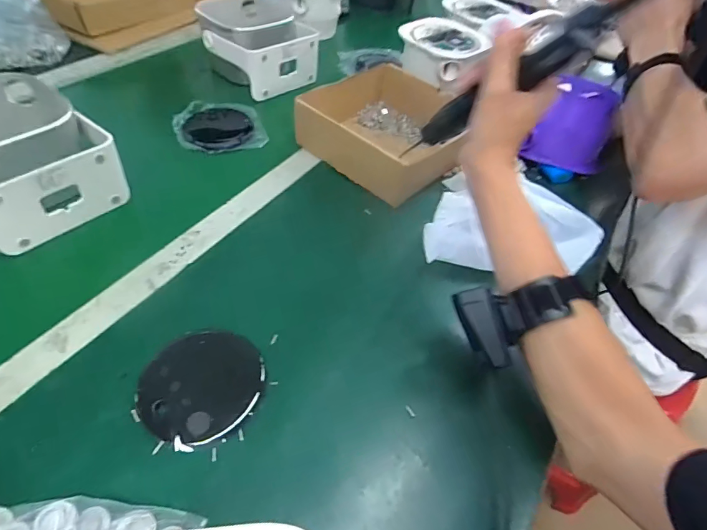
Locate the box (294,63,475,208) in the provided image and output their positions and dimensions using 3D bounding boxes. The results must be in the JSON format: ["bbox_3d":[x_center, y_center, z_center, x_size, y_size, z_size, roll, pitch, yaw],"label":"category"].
[{"bbox_3d":[0.047,-0.203,0.600,0.210,0.066,0.189,37,54,23],"label":"box"}]

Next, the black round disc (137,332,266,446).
[{"bbox_3d":[-0.133,0.102,0.359,0.098,0.008,0.098,4,49,-4],"label":"black round disc"}]

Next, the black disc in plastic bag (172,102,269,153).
[{"bbox_3d":[-0.206,-0.214,0.633,0.123,0.011,0.132,-15,53,-19],"label":"black disc in plastic bag"}]

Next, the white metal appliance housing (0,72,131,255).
[{"bbox_3d":[-0.384,-0.130,0.469,0.182,0.100,0.151,35,53,20],"label":"white metal appliance housing"}]

